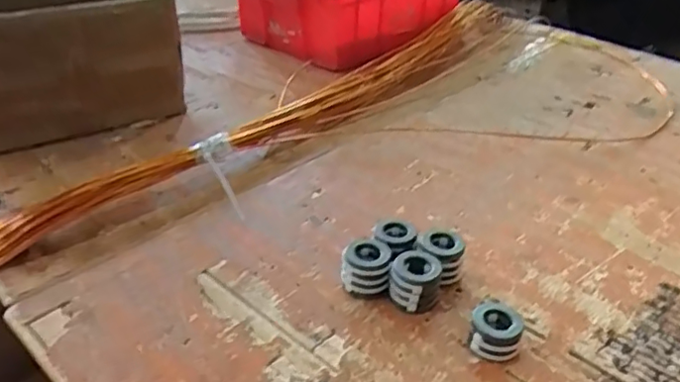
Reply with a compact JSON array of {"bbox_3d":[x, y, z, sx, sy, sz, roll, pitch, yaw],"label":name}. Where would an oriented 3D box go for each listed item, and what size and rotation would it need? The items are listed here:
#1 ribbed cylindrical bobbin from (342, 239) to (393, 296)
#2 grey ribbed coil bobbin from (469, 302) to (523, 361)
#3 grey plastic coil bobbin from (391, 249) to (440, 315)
[{"bbox_3d":[0.026,0.077,0.585,0.045,0.046,0.038,7,32,8],"label":"ribbed cylindrical bobbin"},{"bbox_3d":[0.139,0.126,0.525,0.043,0.034,0.038,14,34,17],"label":"grey ribbed coil bobbin"},{"bbox_3d":[0.074,0.089,0.573,0.044,0.044,0.048,2,32,-1],"label":"grey plastic coil bobbin"}]

